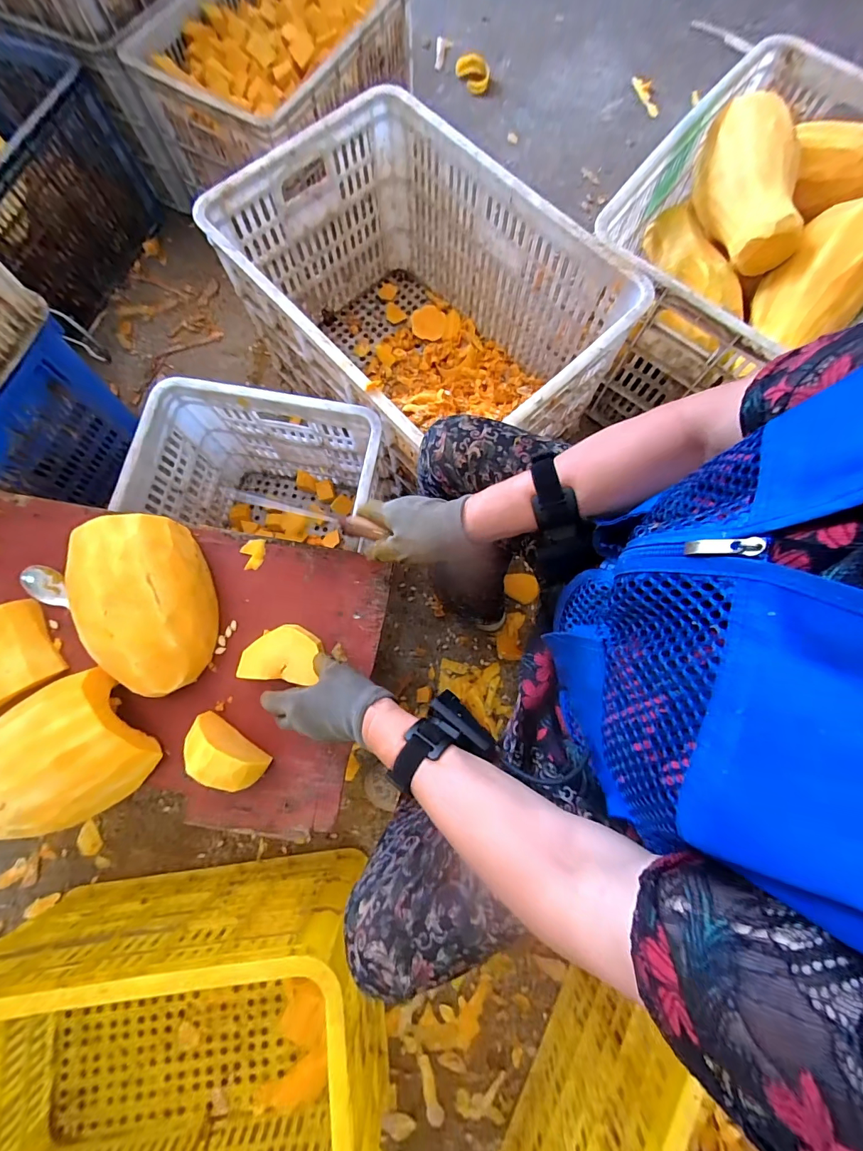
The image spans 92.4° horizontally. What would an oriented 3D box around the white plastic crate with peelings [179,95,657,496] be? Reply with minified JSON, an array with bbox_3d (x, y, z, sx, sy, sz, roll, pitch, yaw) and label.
[{"bbox_3d":[-0.020,-0.439,0.744,0.418,0.307,0.592,-42,81,-9],"label":"white plastic crate with peelings"}]

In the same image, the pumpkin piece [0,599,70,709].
[{"bbox_3d":[-0.496,0.092,0.480,0.086,0.041,0.116,-31,79,-7],"label":"pumpkin piece"}]

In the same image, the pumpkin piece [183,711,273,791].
[{"bbox_3d":[-0.232,0.197,0.452,0.093,0.058,0.044,34,79,7],"label":"pumpkin piece"}]

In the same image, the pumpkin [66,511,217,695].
[{"bbox_3d":[-0.328,0.032,0.478,0.123,0.075,0.199,-21,78,-5],"label":"pumpkin"}]

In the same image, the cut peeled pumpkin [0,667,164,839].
[{"bbox_3d":[-0.403,0.199,0.442,0.159,0.072,0.140,-35,80,-8],"label":"cut peeled pumpkin"}]

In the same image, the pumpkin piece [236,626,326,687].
[{"bbox_3d":[-0.175,0.090,0.485,0.087,0.016,0.064,6,77,1],"label":"pumpkin piece"}]

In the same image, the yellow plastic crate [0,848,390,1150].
[{"bbox_3d":[-0.331,0.603,0.499,0.510,0.293,0.334,-6,77,-2],"label":"yellow plastic crate"}]

